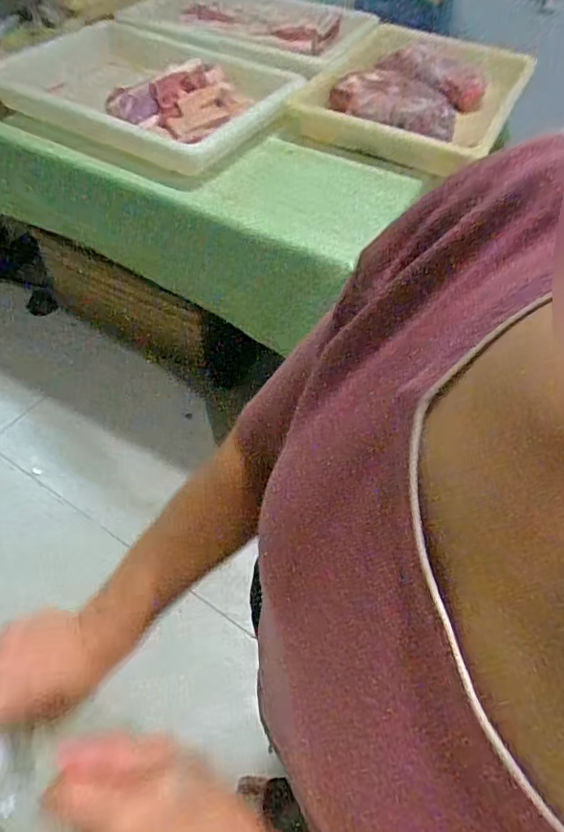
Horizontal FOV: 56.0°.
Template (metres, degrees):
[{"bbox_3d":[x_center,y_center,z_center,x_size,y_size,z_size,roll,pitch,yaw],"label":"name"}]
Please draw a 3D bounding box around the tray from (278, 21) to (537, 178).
[{"bbox_3d":[0.308,-0.766,1.278,0.468,0.101,0.599,24,55,14],"label":"tray"}]

